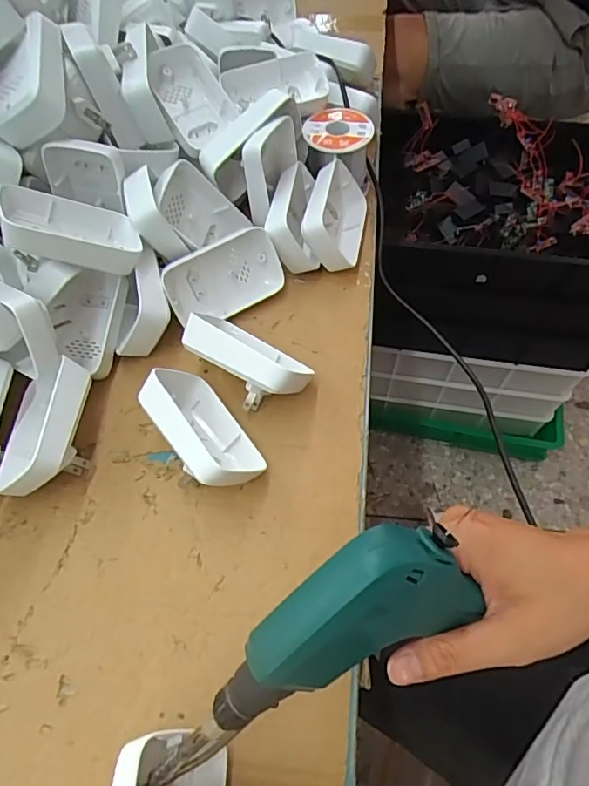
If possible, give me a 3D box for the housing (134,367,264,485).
[{"bbox_3d":[-0.064,0.026,0.365,0.051,0.054,0.102,-32,62,-15],"label":"housing"}]

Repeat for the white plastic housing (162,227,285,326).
[{"bbox_3d":[-0.060,-0.095,0.436,0.095,0.059,0.032,-27,26,-20],"label":"white plastic housing"}]

